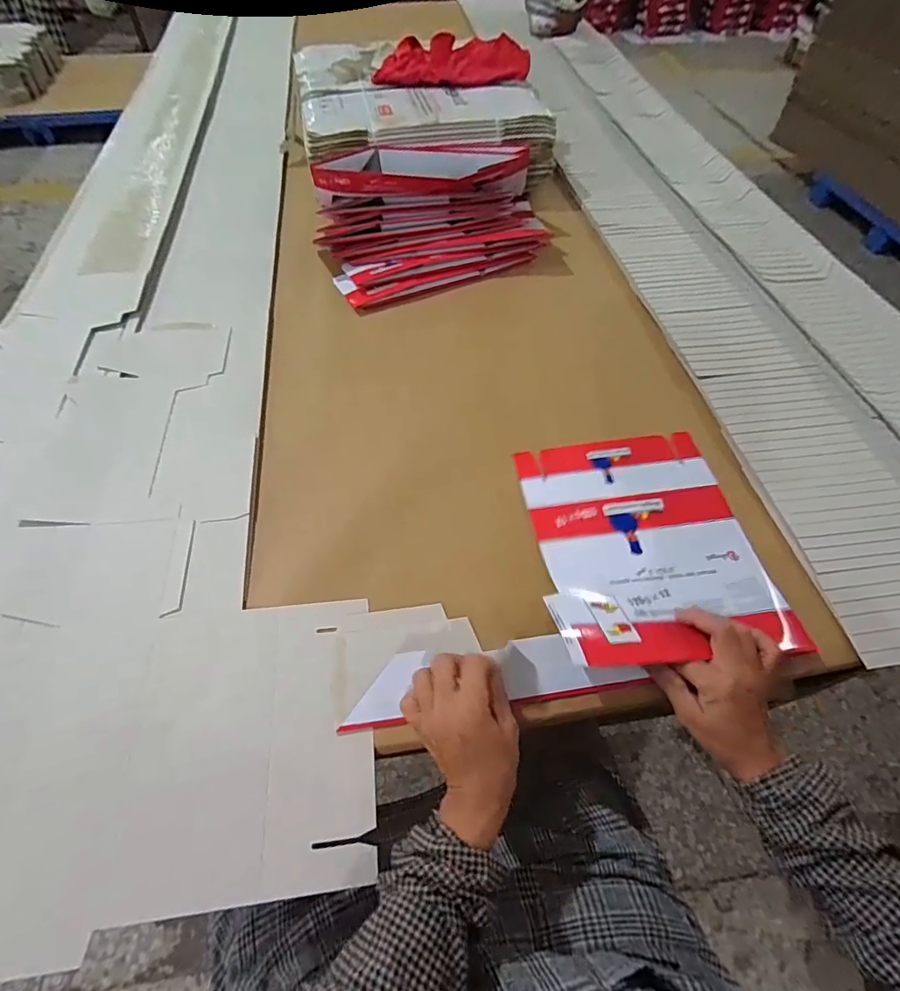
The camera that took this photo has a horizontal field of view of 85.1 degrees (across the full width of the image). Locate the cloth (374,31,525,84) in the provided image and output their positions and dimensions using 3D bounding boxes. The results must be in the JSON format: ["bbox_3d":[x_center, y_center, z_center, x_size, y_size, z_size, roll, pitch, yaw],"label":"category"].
[{"bbox_3d":[0.007,-0.880,0.992,0.321,0.046,0.159,-4,56,-4],"label":"cloth"}]

